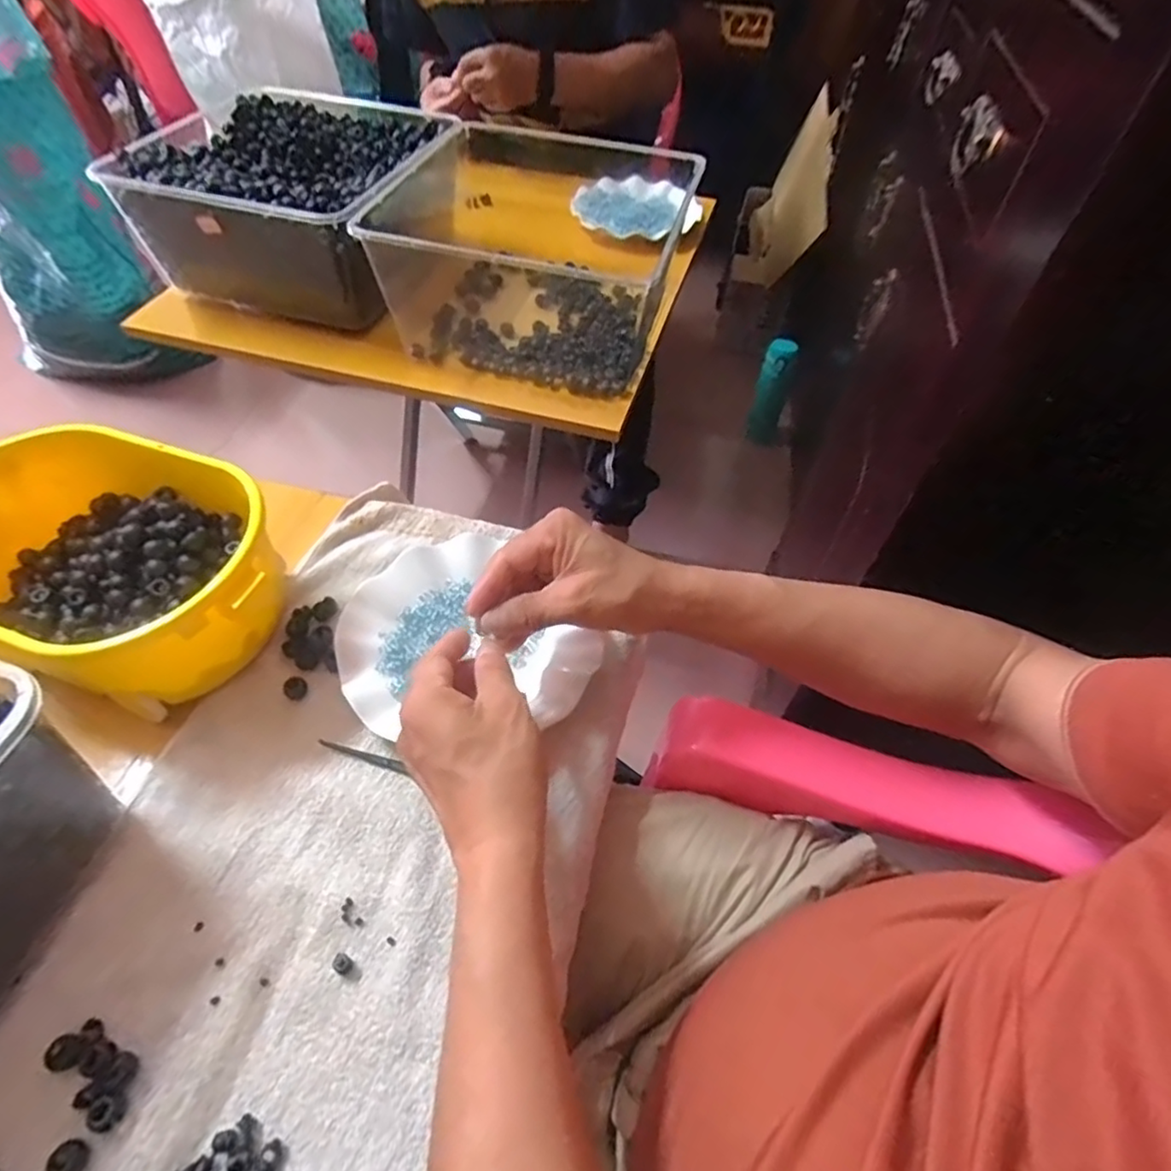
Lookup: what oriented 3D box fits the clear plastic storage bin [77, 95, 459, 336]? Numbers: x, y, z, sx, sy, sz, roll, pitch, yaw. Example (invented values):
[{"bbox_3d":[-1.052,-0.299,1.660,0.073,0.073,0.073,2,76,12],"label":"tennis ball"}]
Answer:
[{"bbox_3d":[-0.330,-0.452,0.776,0.296,0.143,0.307,15,54,10],"label":"clear plastic storage bin"}]

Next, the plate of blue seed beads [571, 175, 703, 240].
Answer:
[{"bbox_3d":[0.068,-0.541,0.913,0.176,0.021,0.166,1,53,-1],"label":"plate of blue seed beads"}]

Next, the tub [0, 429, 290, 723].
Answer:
[{"bbox_3d":[-0.327,-0.012,0.447,0.246,0.086,0.161,18,54,11],"label":"tub"}]

